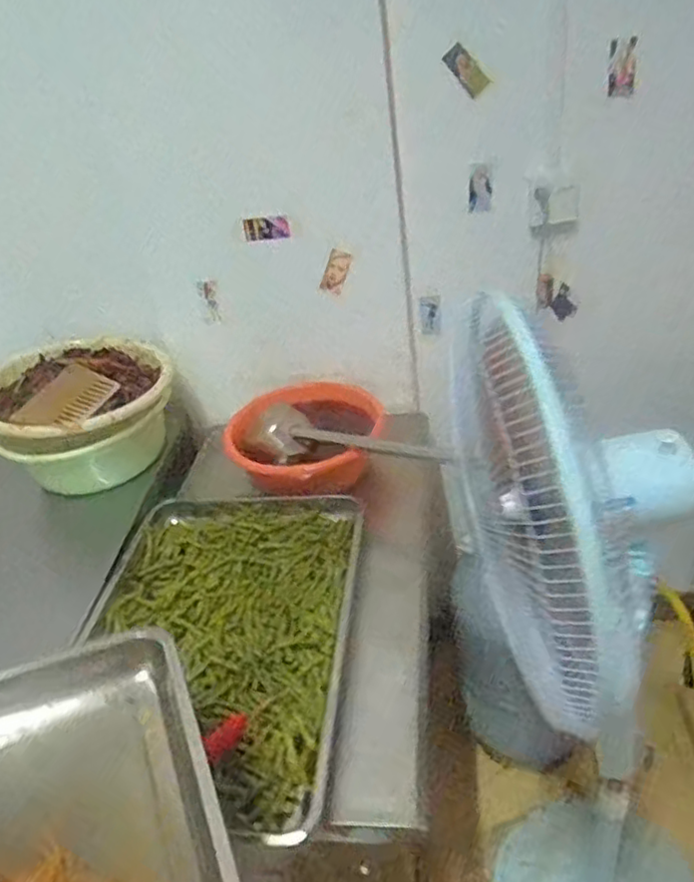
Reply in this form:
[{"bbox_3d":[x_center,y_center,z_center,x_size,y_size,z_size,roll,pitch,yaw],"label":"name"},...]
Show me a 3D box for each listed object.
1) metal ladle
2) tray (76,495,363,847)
[{"bbox_3d":[0.004,0.006,1.208,0.372,0.085,0.052,10,38,20],"label":"metal ladle"},{"bbox_3d":[-0.196,0.271,0.983,0.396,0.031,0.571,1,35,7],"label":"tray"}]

